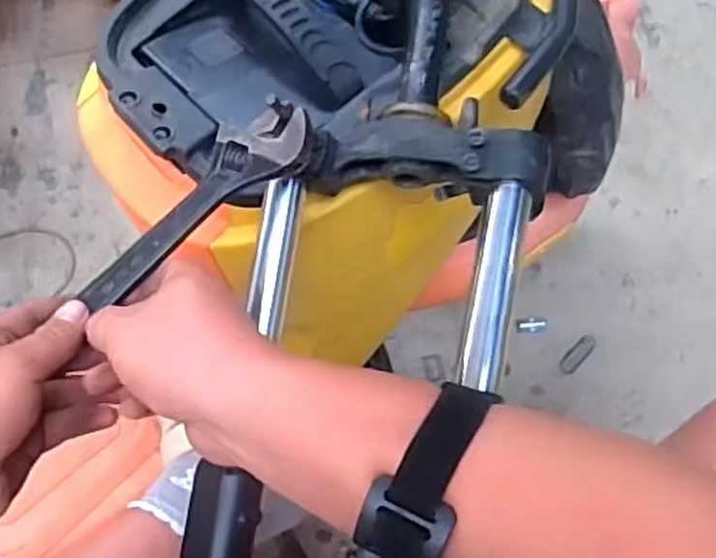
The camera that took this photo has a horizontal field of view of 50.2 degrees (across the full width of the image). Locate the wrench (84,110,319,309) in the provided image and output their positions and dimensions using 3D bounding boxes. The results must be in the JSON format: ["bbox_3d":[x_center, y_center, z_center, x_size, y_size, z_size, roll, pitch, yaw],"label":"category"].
[{"bbox_3d":[-0.094,-0.041,0.437,0.164,0.010,0.044,-39,64,7],"label":"wrench"}]

